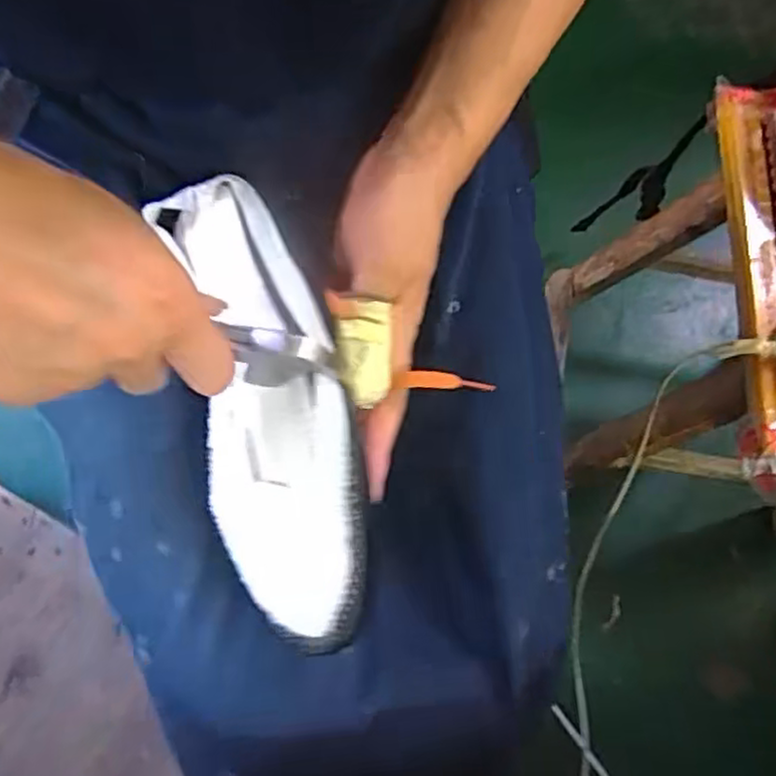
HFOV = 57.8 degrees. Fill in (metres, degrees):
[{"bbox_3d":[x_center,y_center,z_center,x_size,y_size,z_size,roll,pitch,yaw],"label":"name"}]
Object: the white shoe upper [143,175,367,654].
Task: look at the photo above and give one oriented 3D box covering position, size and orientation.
[{"bbox_3d":[-0.062,0.000,0.343,0.071,0.051,0.244,-14,76,-8],"label":"white shoe upper"}]

